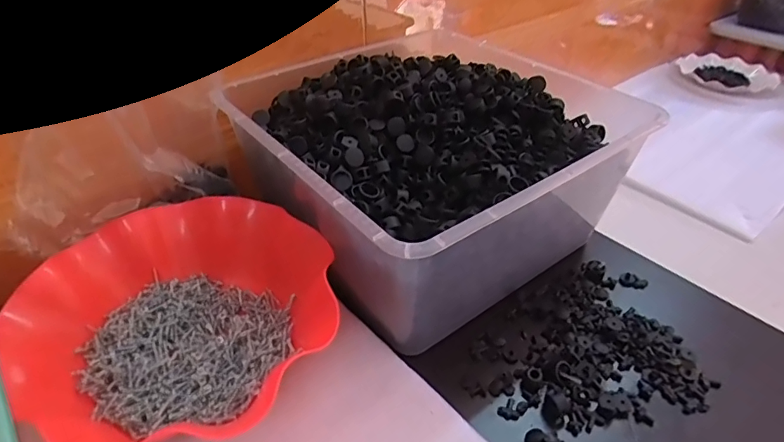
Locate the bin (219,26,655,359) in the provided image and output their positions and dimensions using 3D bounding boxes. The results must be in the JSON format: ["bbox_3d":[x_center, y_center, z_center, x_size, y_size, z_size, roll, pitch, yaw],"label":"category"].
[{"bbox_3d":[0.027,-0.061,0.474,0.284,0.135,0.296,-25,45,-28],"label":"bin"}]

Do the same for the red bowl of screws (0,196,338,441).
[{"bbox_3d":[-0.155,0.069,0.365,0.214,0.058,0.208,0,39,0],"label":"red bowl of screws"}]

